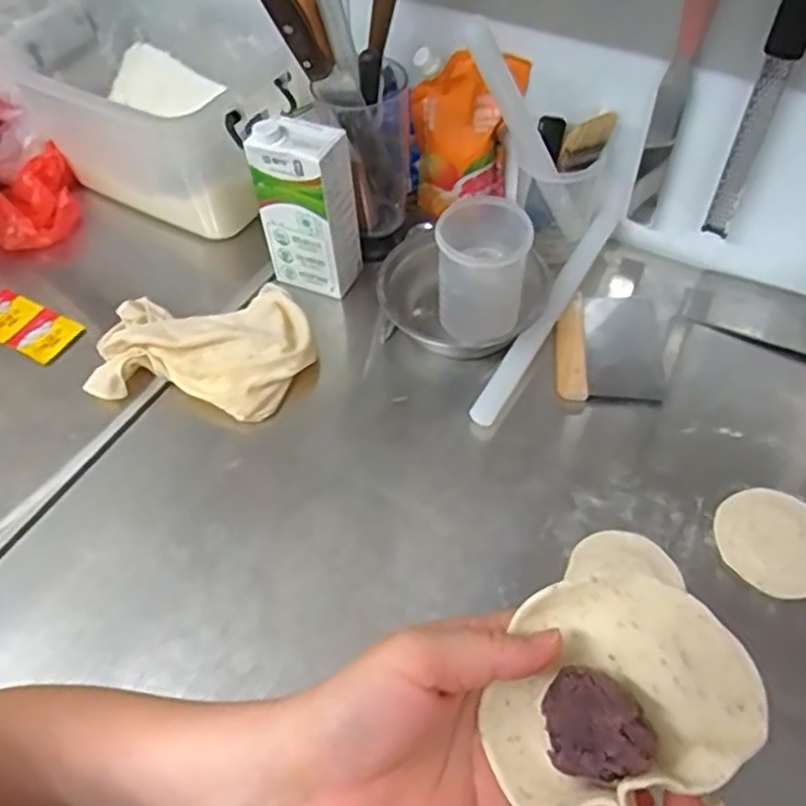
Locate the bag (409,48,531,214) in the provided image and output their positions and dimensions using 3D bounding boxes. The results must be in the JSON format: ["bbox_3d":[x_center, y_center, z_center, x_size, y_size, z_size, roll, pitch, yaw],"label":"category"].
[{"bbox_3d":[0.077,-0.318,0.864,0.127,0.192,0.037,3,55,6],"label":"bag"}]

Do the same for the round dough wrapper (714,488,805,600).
[{"bbox_3d":[0.339,0.126,0.660,0.096,0.006,0.098,-4,64,8],"label":"round dough wrapper"}]

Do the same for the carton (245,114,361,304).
[{"bbox_3d":[-0.107,-0.218,0.816,0.104,0.193,0.064,16,57,14],"label":"carton"}]

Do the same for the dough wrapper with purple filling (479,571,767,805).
[{"bbox_3d":[0.080,0.111,0.277,0.096,0.035,0.082,-24,55,-14],"label":"dough wrapper with purple filling"}]

